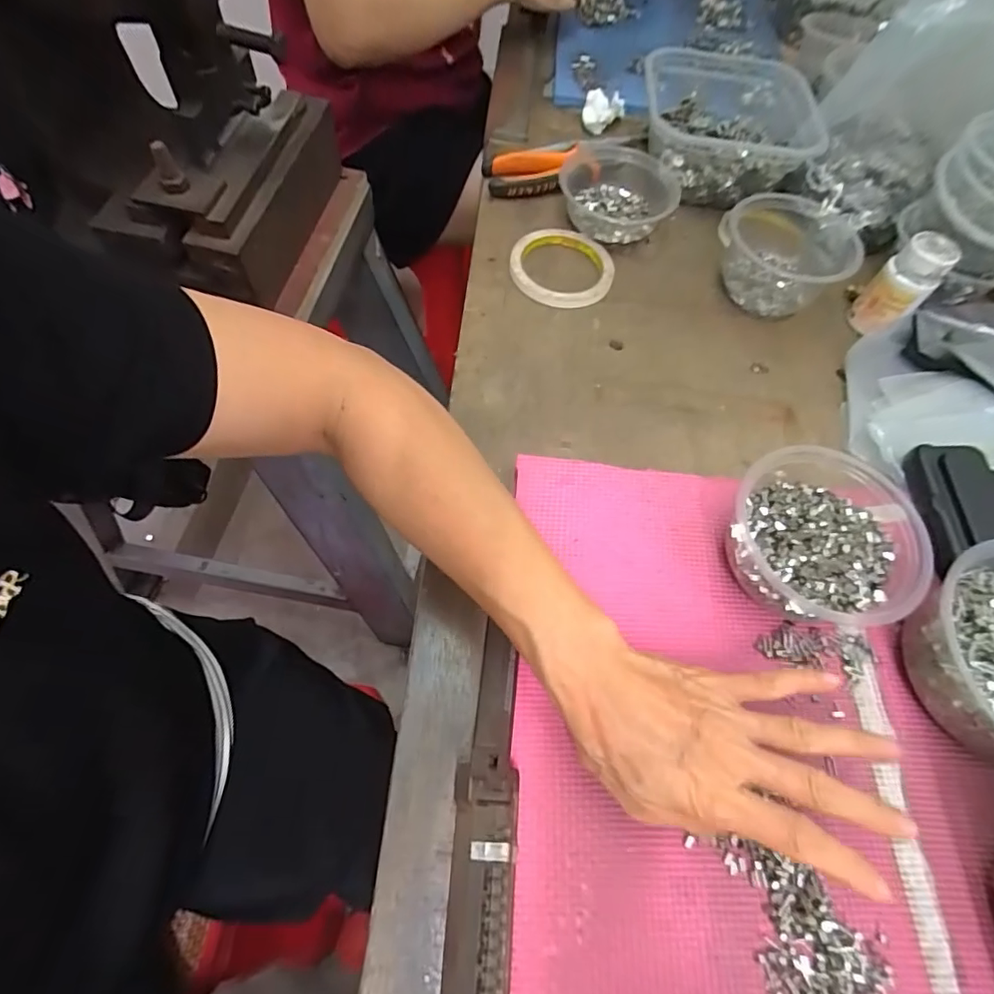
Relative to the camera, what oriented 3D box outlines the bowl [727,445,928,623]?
[{"bbox_3d":[0.208,0.029,0.355,0.106,0.065,0.114,2,62,-4],"label":"bowl"}]

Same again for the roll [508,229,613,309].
[{"bbox_3d":[0.062,-0.220,0.517,0.096,0.015,0.092,1,61,-2],"label":"roll"}]

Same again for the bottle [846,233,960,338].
[{"bbox_3d":[0.355,-0.186,0.478,0.045,0.073,0.046,39,66,17],"label":"bottle"}]

